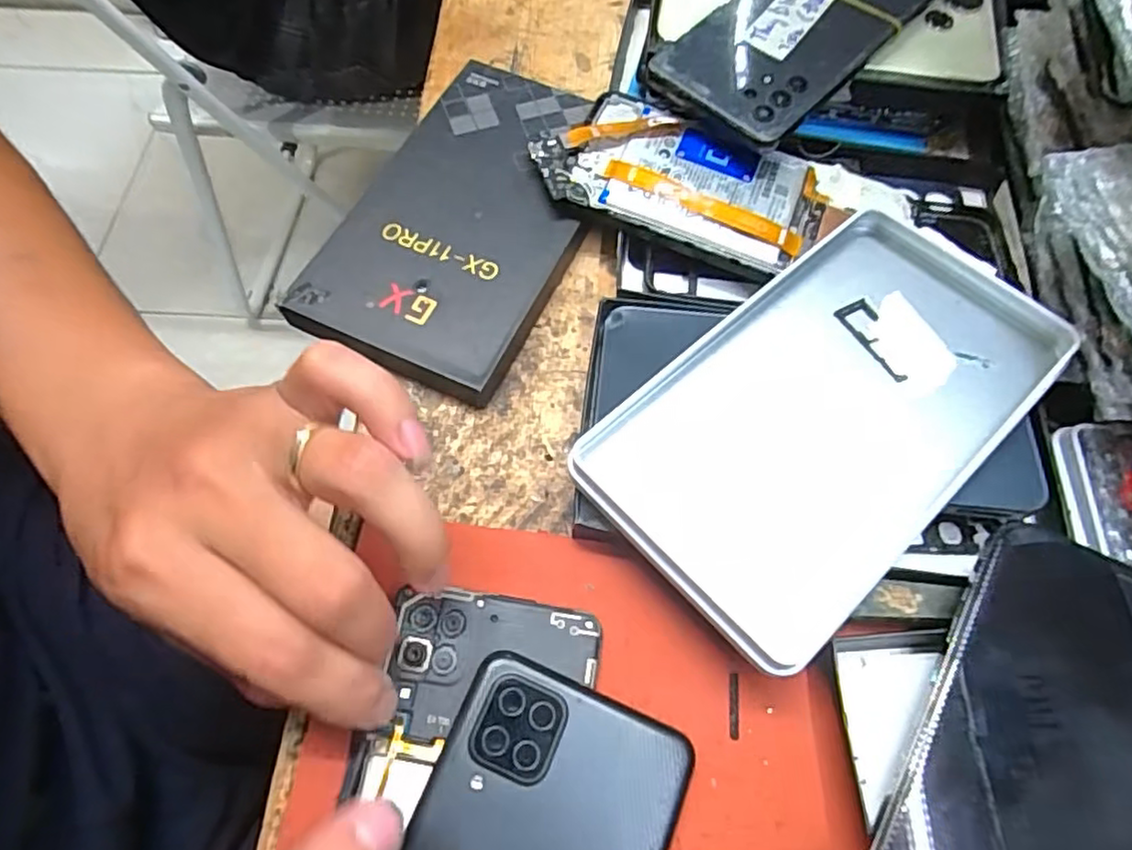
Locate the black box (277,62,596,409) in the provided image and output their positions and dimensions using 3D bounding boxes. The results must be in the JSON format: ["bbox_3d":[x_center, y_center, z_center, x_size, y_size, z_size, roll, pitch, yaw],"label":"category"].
[{"bbox_3d":[-0.044,-0.094,0.304,0.096,0.020,0.167,22,66,10],"label":"black box"}]

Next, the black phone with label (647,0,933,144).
[{"bbox_3d":[0.114,-0.193,0.313,0.072,0.009,0.147,42,75,12],"label":"black phone with label"}]

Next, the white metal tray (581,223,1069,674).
[{"bbox_3d":[0.101,-0.005,0.251,0.177,0.034,0.104,-40,71,-17],"label":"white metal tray"}]

